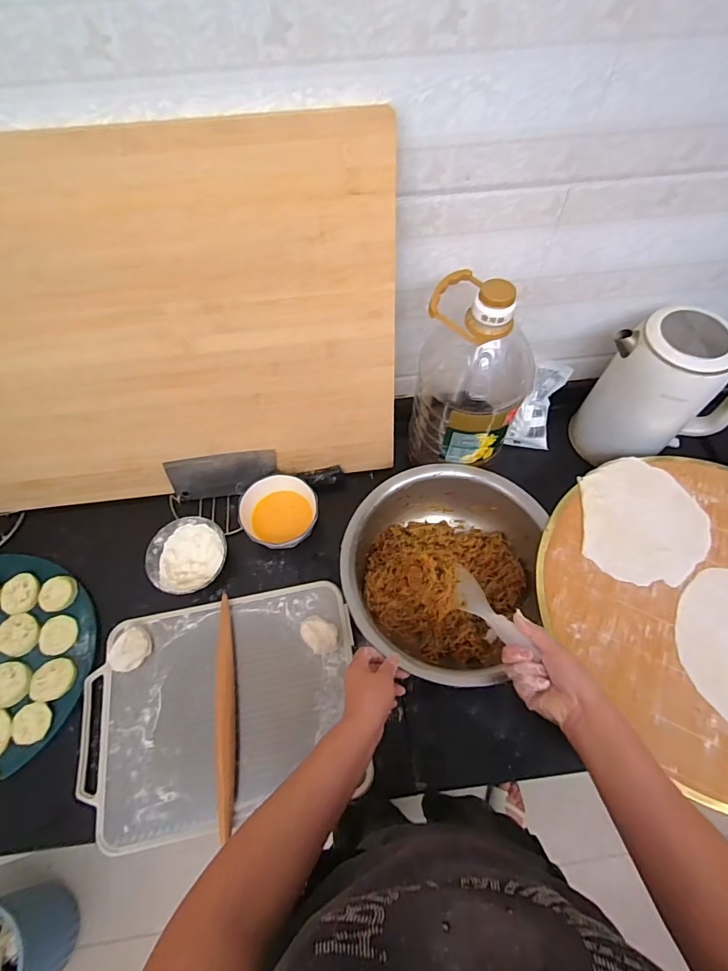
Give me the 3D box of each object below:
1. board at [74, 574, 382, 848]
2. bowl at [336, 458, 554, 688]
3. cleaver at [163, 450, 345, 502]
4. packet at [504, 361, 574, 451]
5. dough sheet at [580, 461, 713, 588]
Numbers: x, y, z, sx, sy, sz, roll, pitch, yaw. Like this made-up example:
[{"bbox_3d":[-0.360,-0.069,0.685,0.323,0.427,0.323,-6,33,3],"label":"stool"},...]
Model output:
[{"bbox_3d":[-0.198,0.305,0.637,0.380,0.027,0.289,-10,64,-6],"label":"board"},{"bbox_3d":[0.113,0.122,0.679,0.274,0.092,0.312,8,62,5],"label":"bowl"},{"bbox_3d":[-0.183,-0.023,0.771,0.284,0.084,0.023,-5,34,-2],"label":"cleaver"},{"bbox_3d":[0.311,-0.137,0.802,0.073,0.156,0.041,20,20,11],"label":"packet"},{"bbox_3d":[0.403,0.045,0.652,0.171,0.012,0.194,7,62,4],"label":"dough sheet"}]

